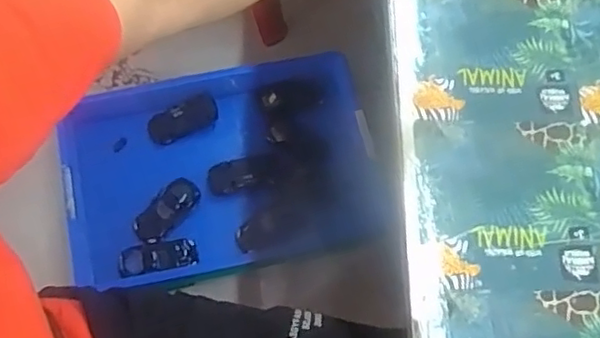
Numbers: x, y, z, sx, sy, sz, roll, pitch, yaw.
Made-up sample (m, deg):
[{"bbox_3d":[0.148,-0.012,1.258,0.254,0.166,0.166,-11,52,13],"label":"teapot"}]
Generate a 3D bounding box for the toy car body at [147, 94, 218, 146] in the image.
[{"bbox_3d":[-0.223,-0.095,1.189,0.135,0.026,0.058,-23,72,-11],"label":"toy car body"}]

